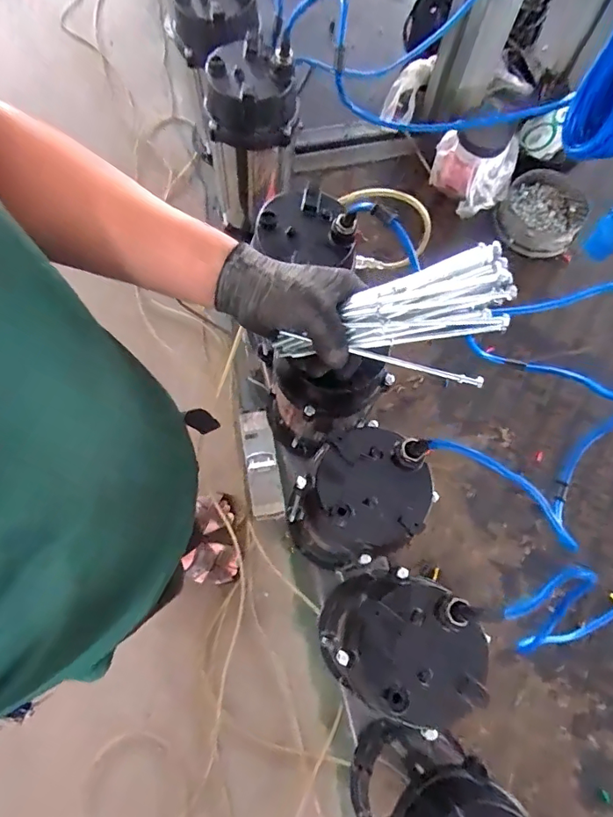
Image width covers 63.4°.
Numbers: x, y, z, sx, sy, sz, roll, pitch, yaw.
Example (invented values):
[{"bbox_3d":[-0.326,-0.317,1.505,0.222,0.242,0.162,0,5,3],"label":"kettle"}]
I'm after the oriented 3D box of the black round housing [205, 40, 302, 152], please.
[{"bbox_3d":[-0.072,-0.414,0.650,0.118,0.076,0.113,-5,72,-4],"label":"black round housing"}]

